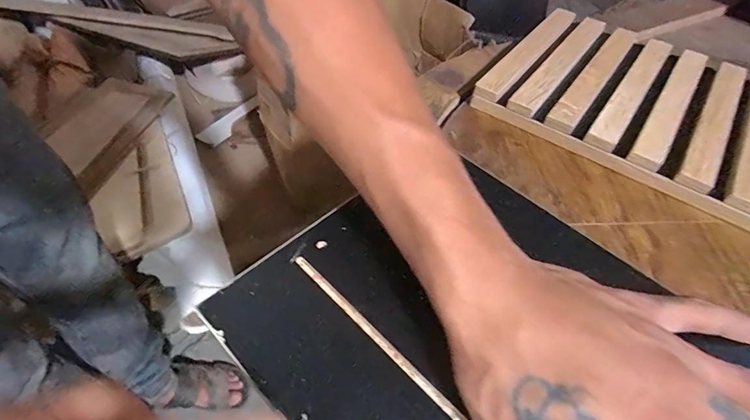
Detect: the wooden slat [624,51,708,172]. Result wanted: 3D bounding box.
[{"bbox_3d":[0.231,-0.083,0.321,0.020,0.019,0.156,31,55,21],"label":"wooden slat"}]

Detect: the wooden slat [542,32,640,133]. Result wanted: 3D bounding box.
[{"bbox_3d":[0.188,-0.116,0.348,0.022,0.013,0.170,31,55,21],"label":"wooden slat"}]

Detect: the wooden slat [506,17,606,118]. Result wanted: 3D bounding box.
[{"bbox_3d":[0.162,-0.130,0.357,0.022,0.017,0.164,32,55,22],"label":"wooden slat"}]

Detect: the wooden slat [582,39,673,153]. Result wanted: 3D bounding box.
[{"bbox_3d":[0.210,-0.100,0.335,0.021,0.015,0.165,31,55,21],"label":"wooden slat"}]

